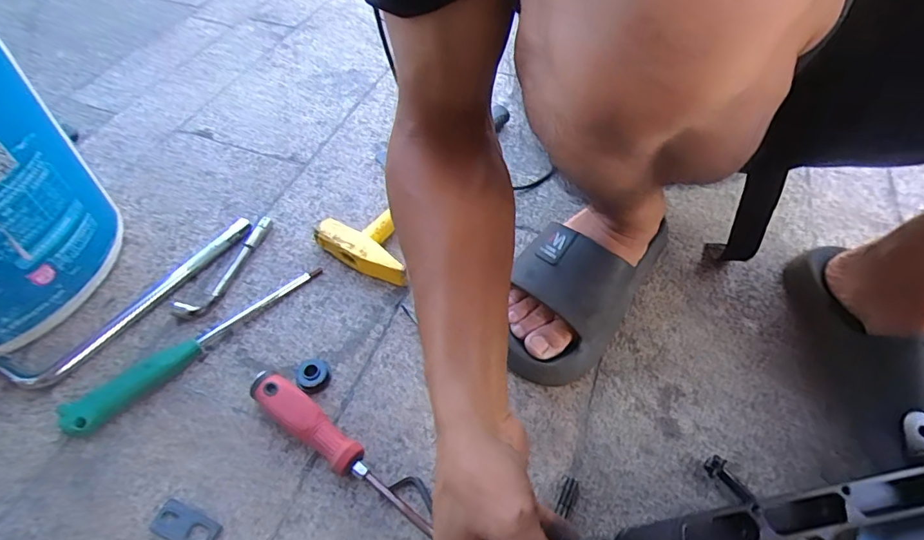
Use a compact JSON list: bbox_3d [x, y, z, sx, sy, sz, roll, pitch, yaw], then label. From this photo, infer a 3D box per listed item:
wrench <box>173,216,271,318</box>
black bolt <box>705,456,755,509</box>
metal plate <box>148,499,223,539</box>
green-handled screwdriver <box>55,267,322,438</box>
[{"bbox_3d":[-0.248,-0.008,0.526,0.028,0.012,0.140,17,54,12],"label":"wrench"},{"bbox_3d":[0.214,0.170,0.399,0.015,0.017,0.042,-18,55,-14],"label":"black bolt"},{"bbox_3d":[-0.211,0.197,0.378,0.050,0.005,0.025,18,55,13],"label":"metal plate"},{"bbox_3d":[-0.245,0.063,0.468,0.032,0.024,0.246,39,61,25],"label":"green-handled screwdriver"}]

